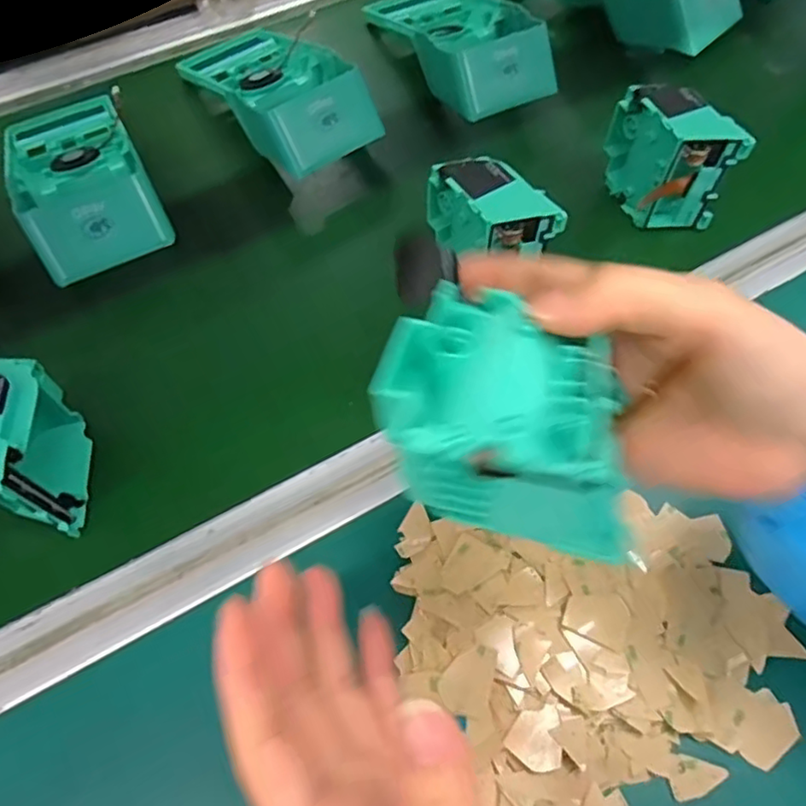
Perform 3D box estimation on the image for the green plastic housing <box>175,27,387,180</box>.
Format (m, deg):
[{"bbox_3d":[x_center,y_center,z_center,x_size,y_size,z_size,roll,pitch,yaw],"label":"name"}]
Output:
[{"bbox_3d":[-0.095,-0.238,0.457,0.093,0.039,0.181,-31,59,-13],"label":"green plastic housing"}]

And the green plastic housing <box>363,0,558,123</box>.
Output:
[{"bbox_3d":[0.043,-0.286,0.481,0.095,0.042,0.172,-20,56,-9],"label":"green plastic housing"}]

